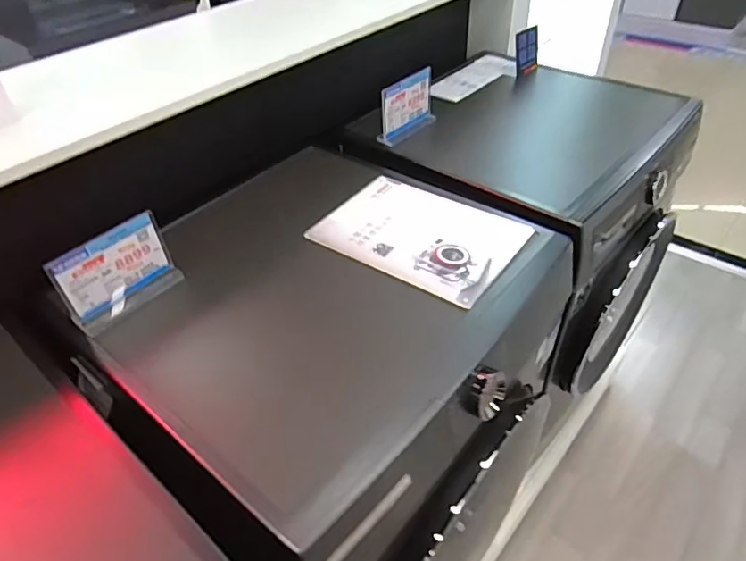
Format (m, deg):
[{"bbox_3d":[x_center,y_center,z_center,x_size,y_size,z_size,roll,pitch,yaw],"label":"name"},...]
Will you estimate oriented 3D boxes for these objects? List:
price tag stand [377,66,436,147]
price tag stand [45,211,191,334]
[{"bbox_3d":[0.070,-0.351,1.071,0.155,0.121,0.032,-35,51,-30],"label":"price tag stand"},{"bbox_3d":[-0.352,-0.010,0.721,0.024,0.121,0.153,30,51,31],"label":"price tag stand"}]

